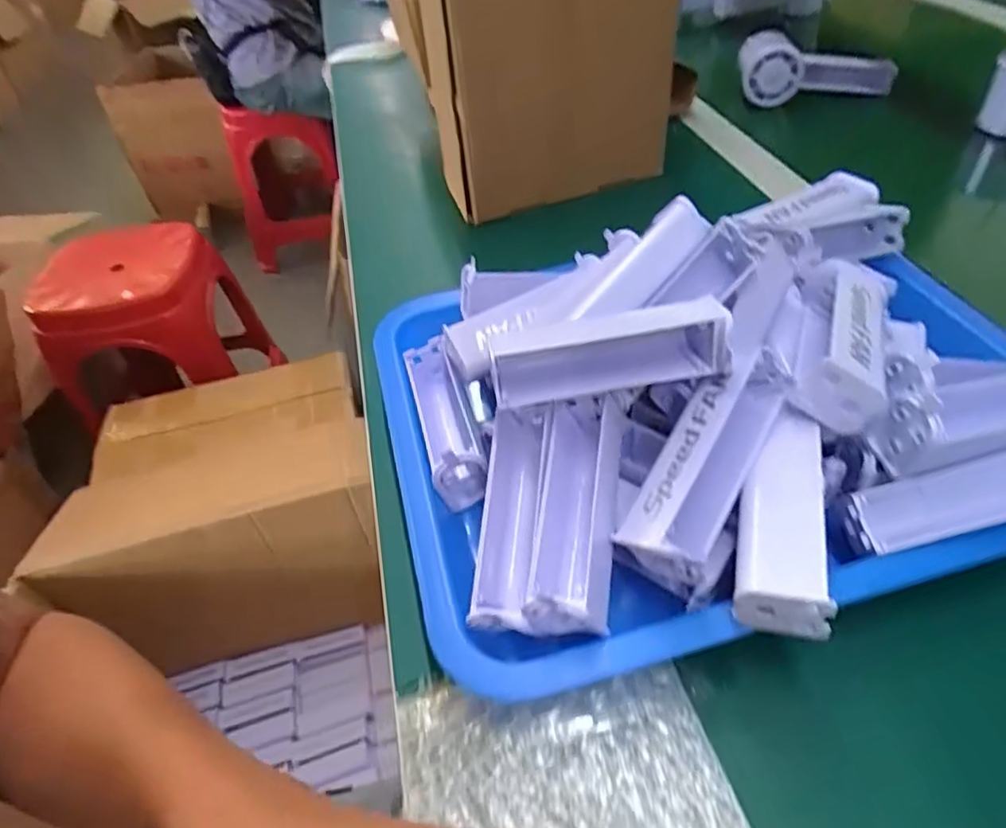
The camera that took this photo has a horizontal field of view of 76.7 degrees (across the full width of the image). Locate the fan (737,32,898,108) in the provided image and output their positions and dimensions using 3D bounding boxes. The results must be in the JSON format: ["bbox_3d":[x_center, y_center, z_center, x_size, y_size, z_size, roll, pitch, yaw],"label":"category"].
[{"bbox_3d":[0.324,-0.362,0.658,0.156,0.061,0.035,-4,45,3],"label":"fan"}]

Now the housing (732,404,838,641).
[{"bbox_3d":[0.112,0.043,0.257,0.031,0.031,0.088,8,47,15],"label":"housing"}]

